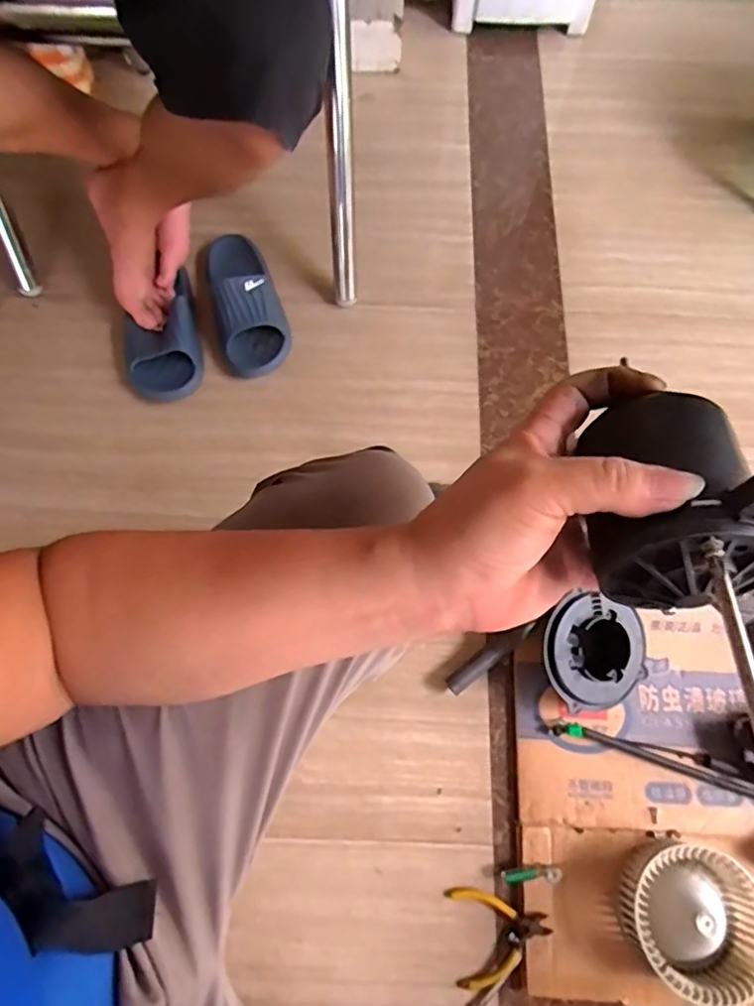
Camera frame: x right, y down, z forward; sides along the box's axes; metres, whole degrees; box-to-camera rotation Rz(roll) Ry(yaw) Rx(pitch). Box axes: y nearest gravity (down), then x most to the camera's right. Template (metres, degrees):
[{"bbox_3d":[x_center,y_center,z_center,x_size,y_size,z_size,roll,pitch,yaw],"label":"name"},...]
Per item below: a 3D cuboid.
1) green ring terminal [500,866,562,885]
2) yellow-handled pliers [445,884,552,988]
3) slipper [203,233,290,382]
[{"bbox_3d":[0.182,0.440,0.683,0.069,0.008,0.018,-6,68,8],"label":"green ring terminal"},{"bbox_3d":[0.144,0.504,0.674,0.108,0.024,0.100,-6,71,-2],"label":"yellow-handled pliers"},{"bbox_3d":[-0.215,-0.330,0.917,0.113,0.065,0.267,-18,70,-8],"label":"slipper"}]

